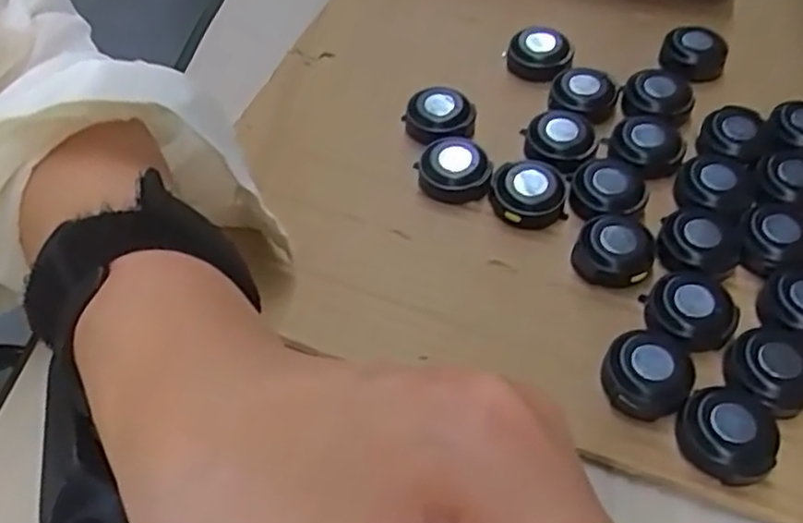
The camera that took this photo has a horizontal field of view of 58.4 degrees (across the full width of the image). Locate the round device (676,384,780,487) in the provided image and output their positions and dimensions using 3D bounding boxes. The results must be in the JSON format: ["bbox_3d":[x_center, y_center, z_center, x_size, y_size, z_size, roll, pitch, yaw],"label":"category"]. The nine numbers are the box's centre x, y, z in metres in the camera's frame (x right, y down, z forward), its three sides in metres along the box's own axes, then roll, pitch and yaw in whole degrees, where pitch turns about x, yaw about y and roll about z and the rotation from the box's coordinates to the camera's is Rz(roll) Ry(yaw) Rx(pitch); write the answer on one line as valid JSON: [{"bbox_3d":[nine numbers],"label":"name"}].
[{"bbox_3d":[0.106,0.056,0.235,0.029,0.013,0.028,-1,54,2],"label":"round device"}]

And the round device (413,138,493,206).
[{"bbox_3d":[0.022,-0.039,0.308,0.031,0.014,0.027,8,54,8],"label":"round device"}]

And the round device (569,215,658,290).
[{"bbox_3d":[0.084,-0.006,0.281,0.029,0.010,0.032,26,59,20],"label":"round device"}]

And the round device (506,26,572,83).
[{"bbox_3d":[0.068,-0.100,0.348,0.030,0.013,0.027,1,54,4],"label":"round device"}]

